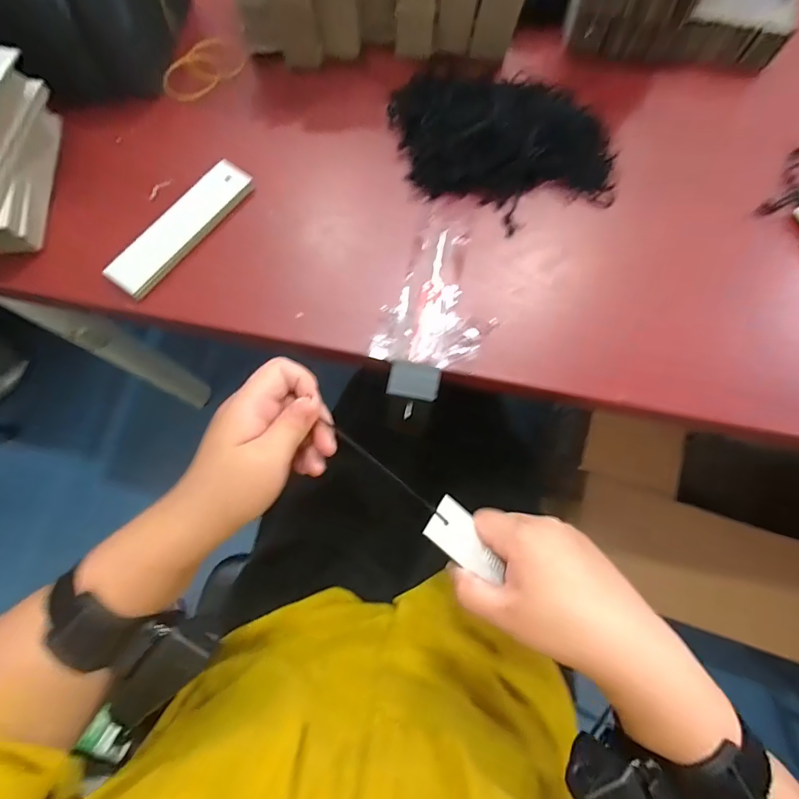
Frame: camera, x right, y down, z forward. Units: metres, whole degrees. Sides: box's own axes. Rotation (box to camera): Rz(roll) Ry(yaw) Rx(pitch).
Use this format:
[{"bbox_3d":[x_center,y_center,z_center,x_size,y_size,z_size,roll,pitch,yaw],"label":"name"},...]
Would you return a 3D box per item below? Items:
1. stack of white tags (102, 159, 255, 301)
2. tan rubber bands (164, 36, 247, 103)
[{"bbox_3d":[-0.166,-0.133,0.322,0.031,0.009,0.130,34,78,11],"label":"stack of white tags"},{"bbox_3d":[-0.177,-0.296,0.376,0.048,0.013,0.082,34,78,11],"label":"tan rubber bands"}]

